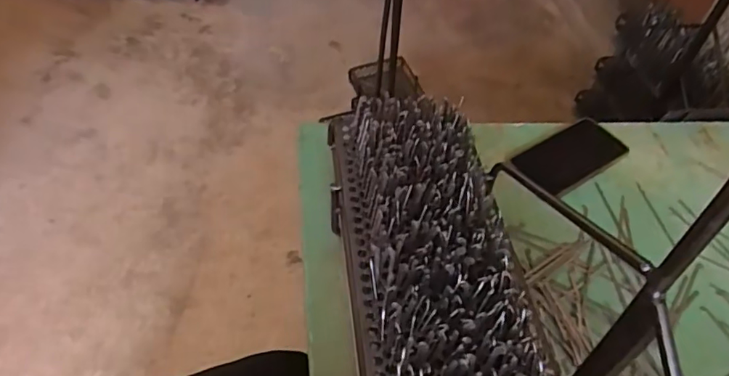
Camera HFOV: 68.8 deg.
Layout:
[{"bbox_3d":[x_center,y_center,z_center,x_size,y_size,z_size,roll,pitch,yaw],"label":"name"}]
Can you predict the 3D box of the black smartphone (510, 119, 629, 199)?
[{"bbox_3d":[0.263,-0.042,0.677,0.137,0.016,0.071,-26,56,-26],"label":"black smartphone"}]

